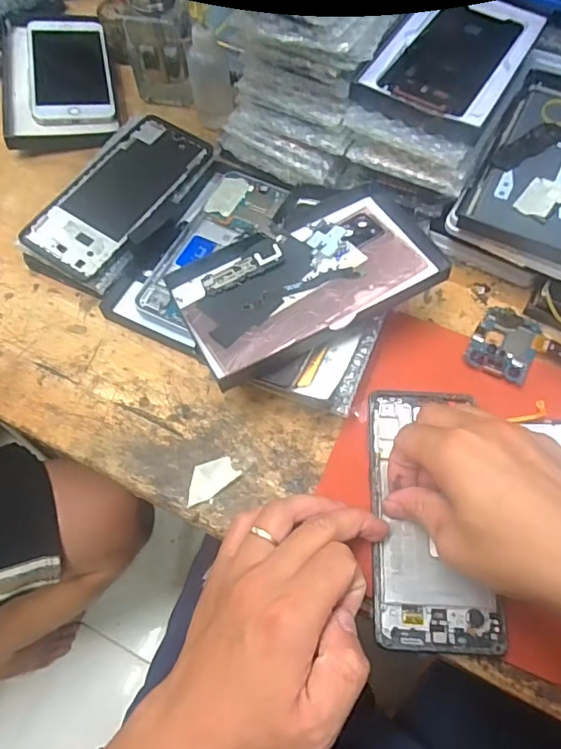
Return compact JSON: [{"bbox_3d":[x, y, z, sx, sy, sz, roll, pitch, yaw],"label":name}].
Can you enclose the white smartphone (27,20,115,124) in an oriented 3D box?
[{"bbox_3d":[-0.210,-0.302,0.517,0.074,0.012,0.136,-8,69,-14],"label":"white smartphone"}]

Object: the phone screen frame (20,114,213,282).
[{"bbox_3d":[-0.130,-0.149,0.425,0.085,0.012,0.161,28,70,8],"label":"phone screen frame"}]

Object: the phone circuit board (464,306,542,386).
[{"bbox_3d":[0.171,-0.024,0.395,0.045,0.006,0.065,25,59,14],"label":"phone circuit board"}]

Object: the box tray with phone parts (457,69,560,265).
[{"bbox_3d":[0.217,-0.167,0.403,0.102,0.019,0.188,27,67,12],"label":"box tray with phone parts"}]

